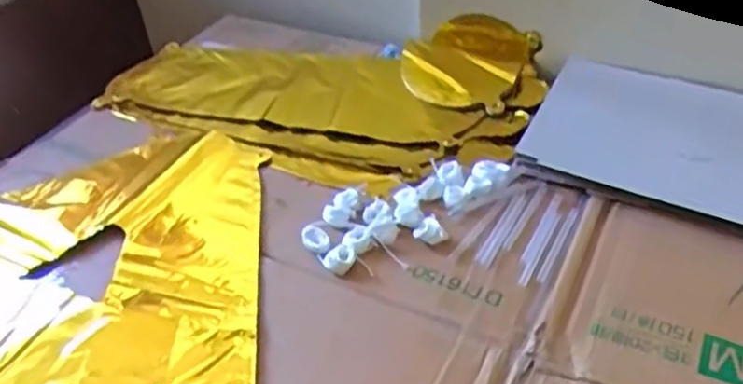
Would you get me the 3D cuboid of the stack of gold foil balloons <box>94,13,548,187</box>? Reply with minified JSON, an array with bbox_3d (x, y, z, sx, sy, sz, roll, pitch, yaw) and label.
[{"bbox_3d":[-0.049,-0.110,0.670,0.406,0.031,0.254,16,44,22],"label":"stack of gold foil balloons"}]

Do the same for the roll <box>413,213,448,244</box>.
[{"bbox_3d":[0.043,0.029,0.499,0.021,0.009,0.021,-3,40,2],"label":"roll"}]

